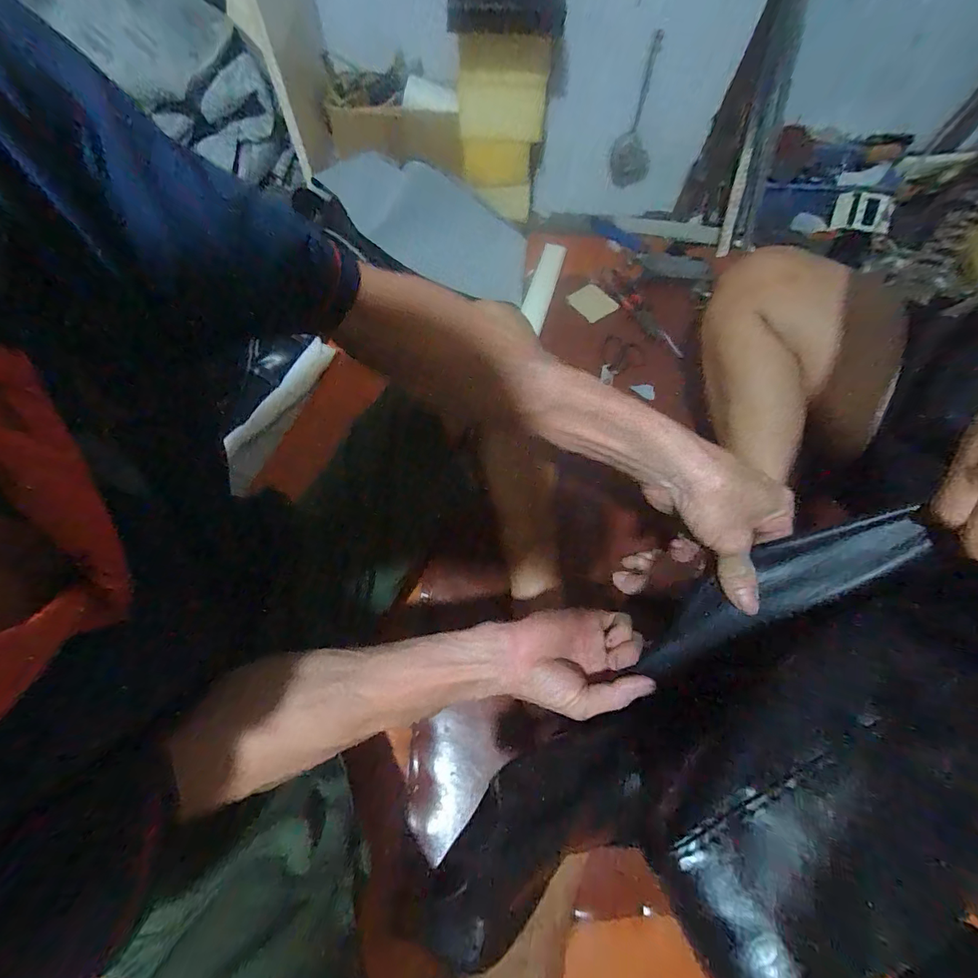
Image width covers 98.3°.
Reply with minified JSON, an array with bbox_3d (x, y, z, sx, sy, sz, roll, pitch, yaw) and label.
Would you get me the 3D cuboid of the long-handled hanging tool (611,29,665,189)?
[{"bbox_3d":[0.284,-0.690,0.793,0.071,0.243,0.029,33,71,15],"label":"long-handled hanging tool"}]

